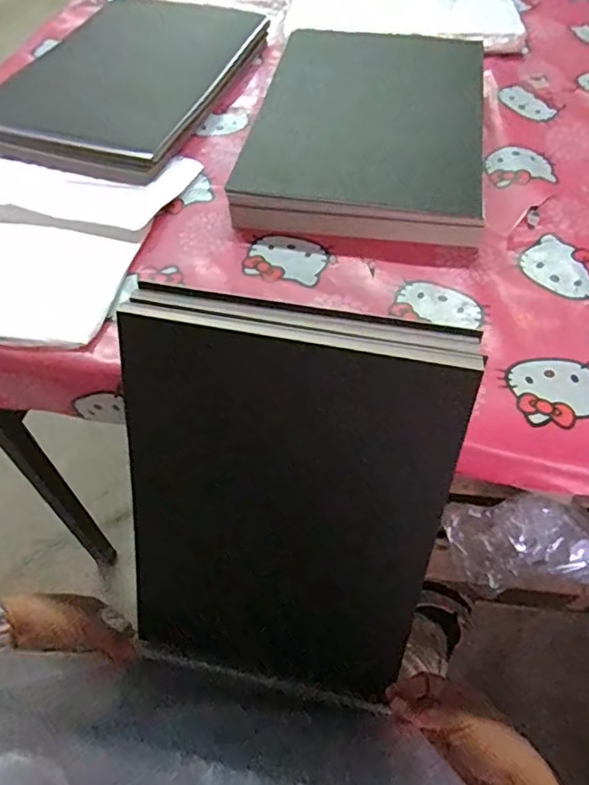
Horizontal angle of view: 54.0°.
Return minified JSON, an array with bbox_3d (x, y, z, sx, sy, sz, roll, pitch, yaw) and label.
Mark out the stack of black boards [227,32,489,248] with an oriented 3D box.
[{"bbox_3d":[0.084,-0.307,0.665,0.250,0.044,0.350,7,56,6],"label":"stack of black boards"}]

